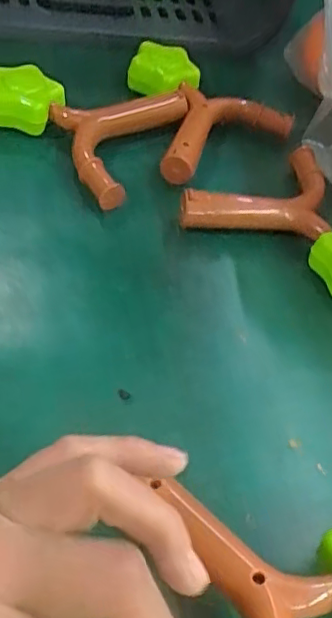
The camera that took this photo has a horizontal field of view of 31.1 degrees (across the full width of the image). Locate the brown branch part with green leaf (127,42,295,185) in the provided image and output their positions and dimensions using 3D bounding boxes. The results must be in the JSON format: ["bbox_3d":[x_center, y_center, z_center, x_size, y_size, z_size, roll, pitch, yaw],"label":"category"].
[{"bbox_3d":[0.049,-0.190,0.557,0.148,0.055,0.153,-7,53,-18],"label":"brown branch part with green leaf"}]

